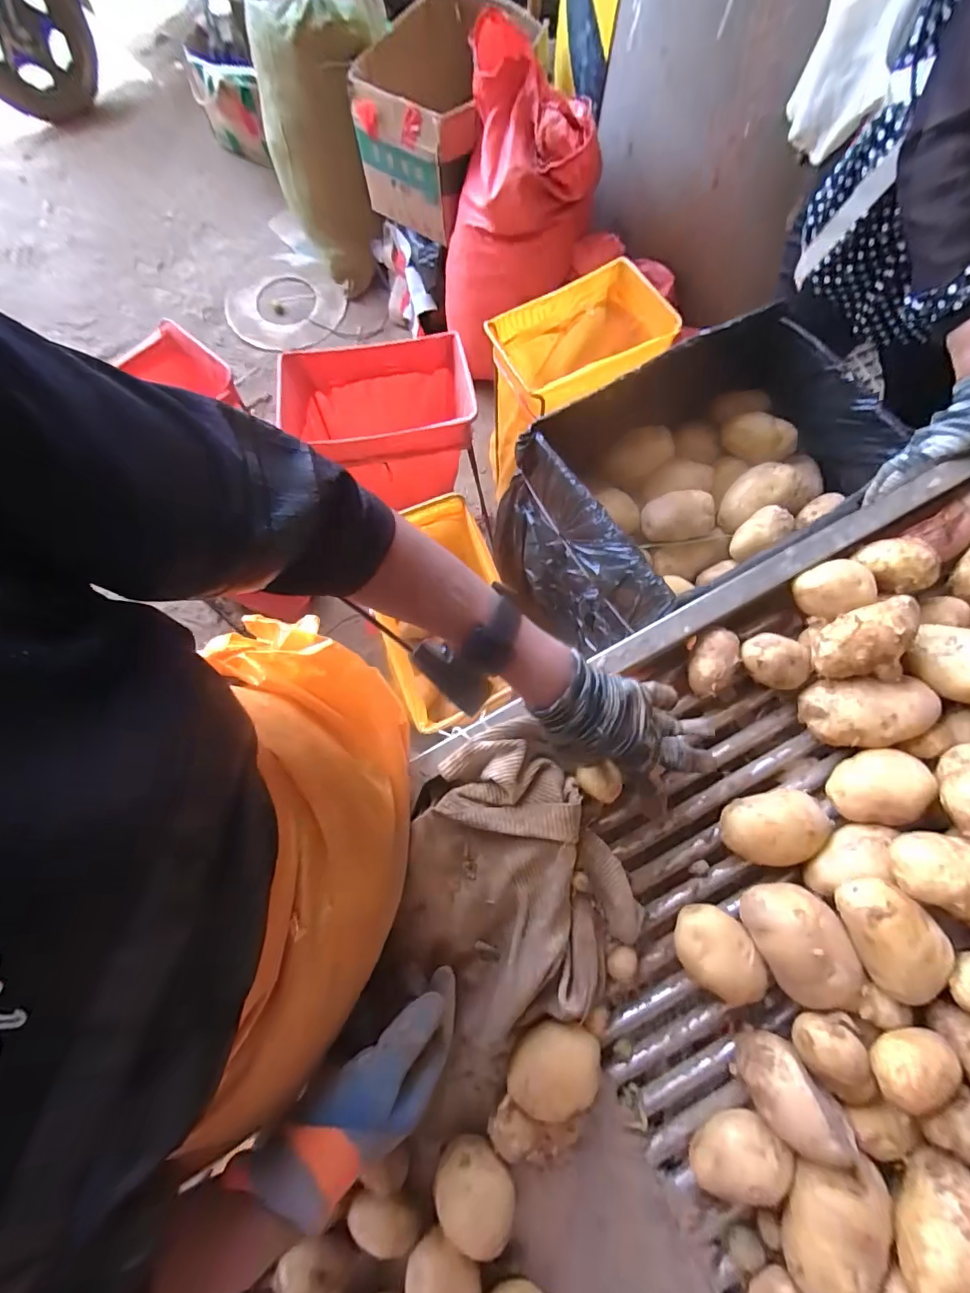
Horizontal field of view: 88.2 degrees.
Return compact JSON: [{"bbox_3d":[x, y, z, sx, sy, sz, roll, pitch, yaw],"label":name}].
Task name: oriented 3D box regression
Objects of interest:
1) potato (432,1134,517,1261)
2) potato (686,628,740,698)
[{"bbox_3d":[-0.008,0.446,0.413,0.062,0.048,0.058,0,74,0],"label":"potato"},{"bbox_3d":[0.223,0.015,0.500,0.039,0.040,0.061,27,76,8],"label":"potato"}]

